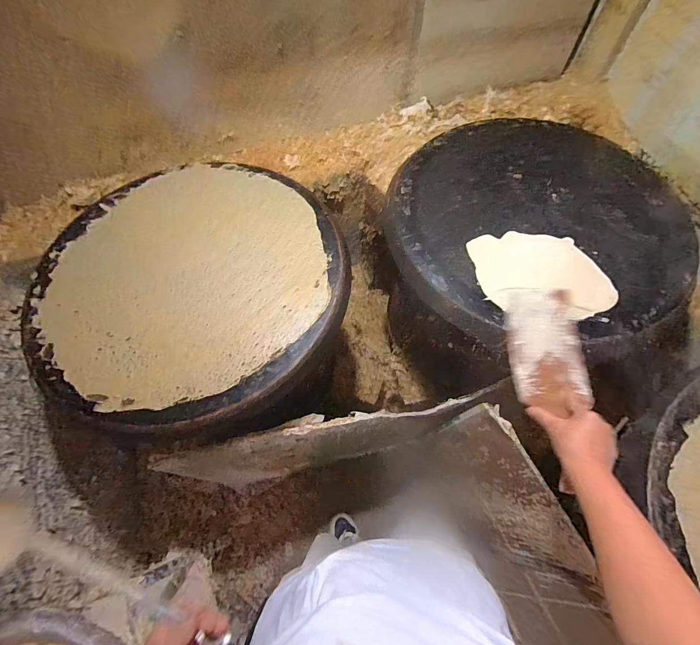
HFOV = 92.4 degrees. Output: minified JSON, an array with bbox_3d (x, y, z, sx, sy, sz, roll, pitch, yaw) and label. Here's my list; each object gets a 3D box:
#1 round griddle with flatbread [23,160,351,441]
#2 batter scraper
[{"bbox_3d":[-0.296,-0.091,0.677,0.599,0.081,0.592,-1,64,2],"label":"round griddle with flatbread"},{"bbox_3d":[0.335,0.033,0.572,0.106,0.042,0.208,5,65,4],"label":"batter scraper"}]

